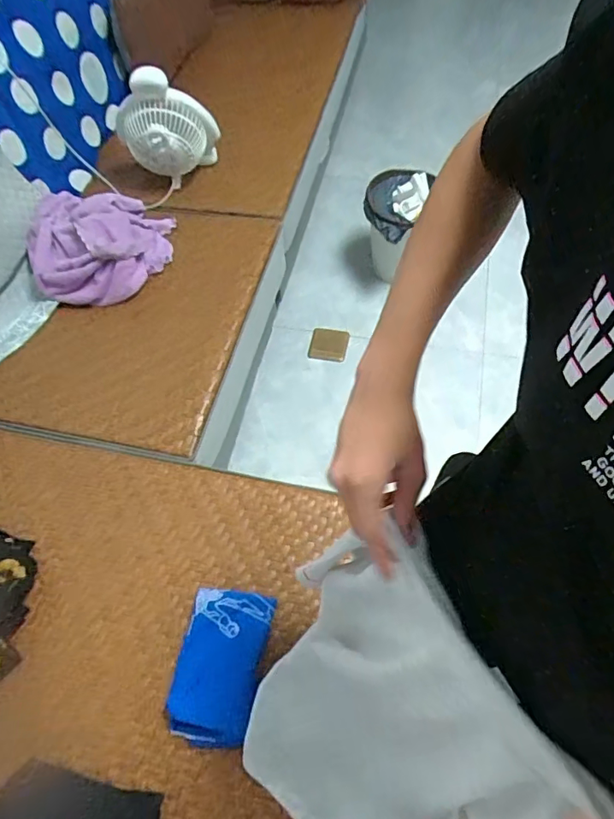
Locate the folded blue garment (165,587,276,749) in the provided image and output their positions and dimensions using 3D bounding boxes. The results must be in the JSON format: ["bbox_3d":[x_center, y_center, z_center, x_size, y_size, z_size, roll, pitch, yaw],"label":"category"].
[{"bbox_3d":[-0.134,0.385,0.772,0.123,0.029,0.211,10,60,7],"label":"folded blue garment"}]

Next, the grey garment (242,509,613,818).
[{"bbox_3d":[0.060,0.329,0.538,0.142,0.535,0.321,-7,58,-23],"label":"grey garment"}]

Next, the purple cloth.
[{"bbox_3d":[-0.480,-0.391,1.175,0.312,0.130,0.295,-10,59,-2],"label":"purple cloth"}]

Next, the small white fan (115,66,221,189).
[{"bbox_3d":[-0.325,-0.653,1.180,0.221,0.308,0.121,-13,60,-7],"label":"small white fan"}]

